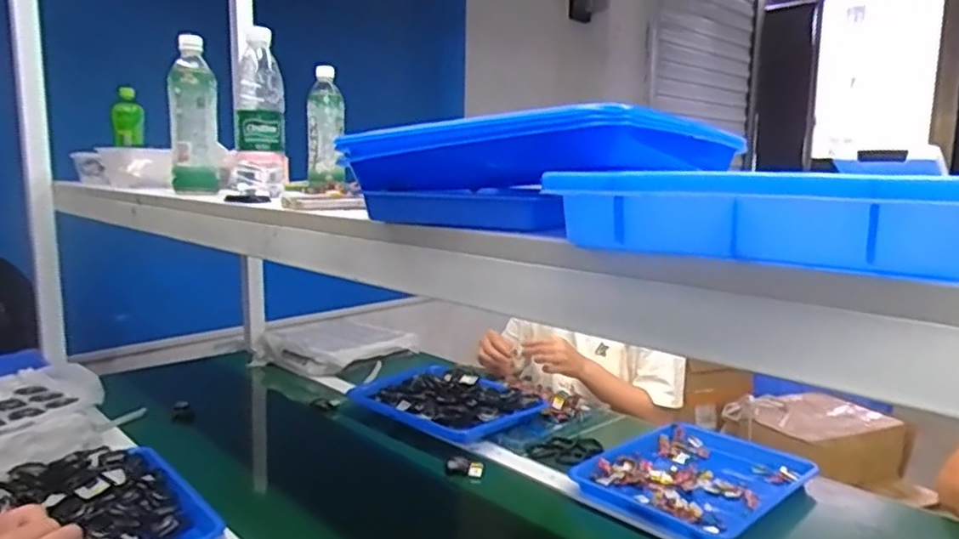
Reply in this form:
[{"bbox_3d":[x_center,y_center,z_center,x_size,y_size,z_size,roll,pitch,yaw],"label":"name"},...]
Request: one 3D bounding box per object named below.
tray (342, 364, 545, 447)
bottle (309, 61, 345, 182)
[{"bbox_3d":[-0.068,0.251,1.292,0.347,0.045,0.229,9,12,43],"label":"tray"},{"bbox_3d":[-0.273,-0.252,1.177,0.068,0.193,0.061,-1,9,-12],"label":"bottle"}]

